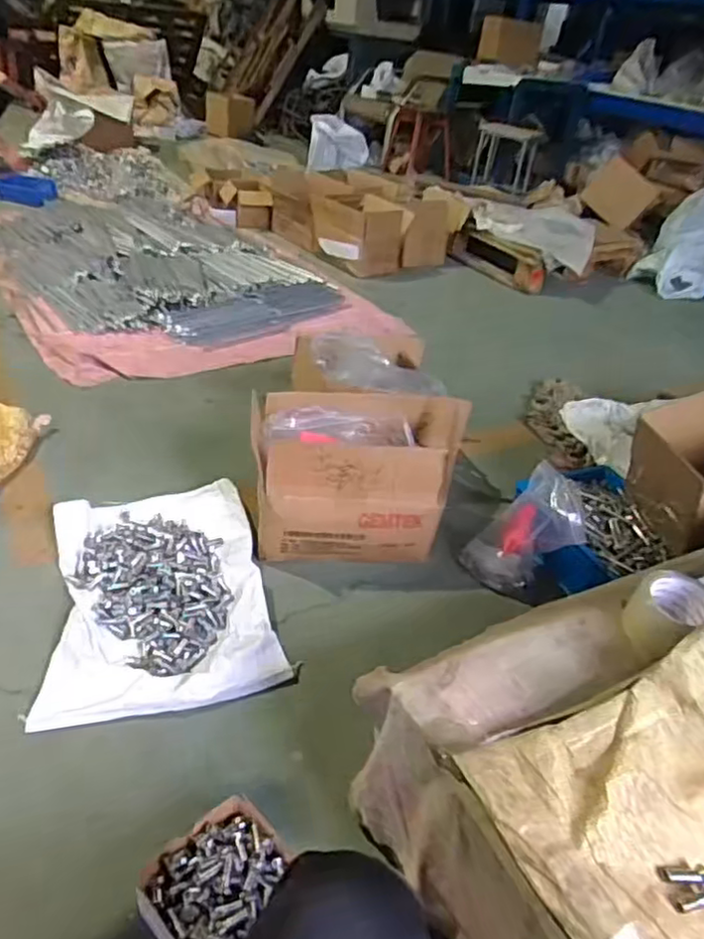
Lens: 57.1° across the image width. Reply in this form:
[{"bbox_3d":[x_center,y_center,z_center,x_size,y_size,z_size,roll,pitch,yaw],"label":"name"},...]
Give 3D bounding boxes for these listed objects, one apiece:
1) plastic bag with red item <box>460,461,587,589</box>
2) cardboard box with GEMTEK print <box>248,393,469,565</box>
[{"bbox_3d":[0.329,0.109,1.239,0.198,0.194,0.150,14,35,11],"label":"plastic bag with red item"},{"bbox_3d":[0.023,0.005,1.336,0.445,0.254,0.306,1,34,-8],"label":"cardboard box with GEMTEK print"}]

